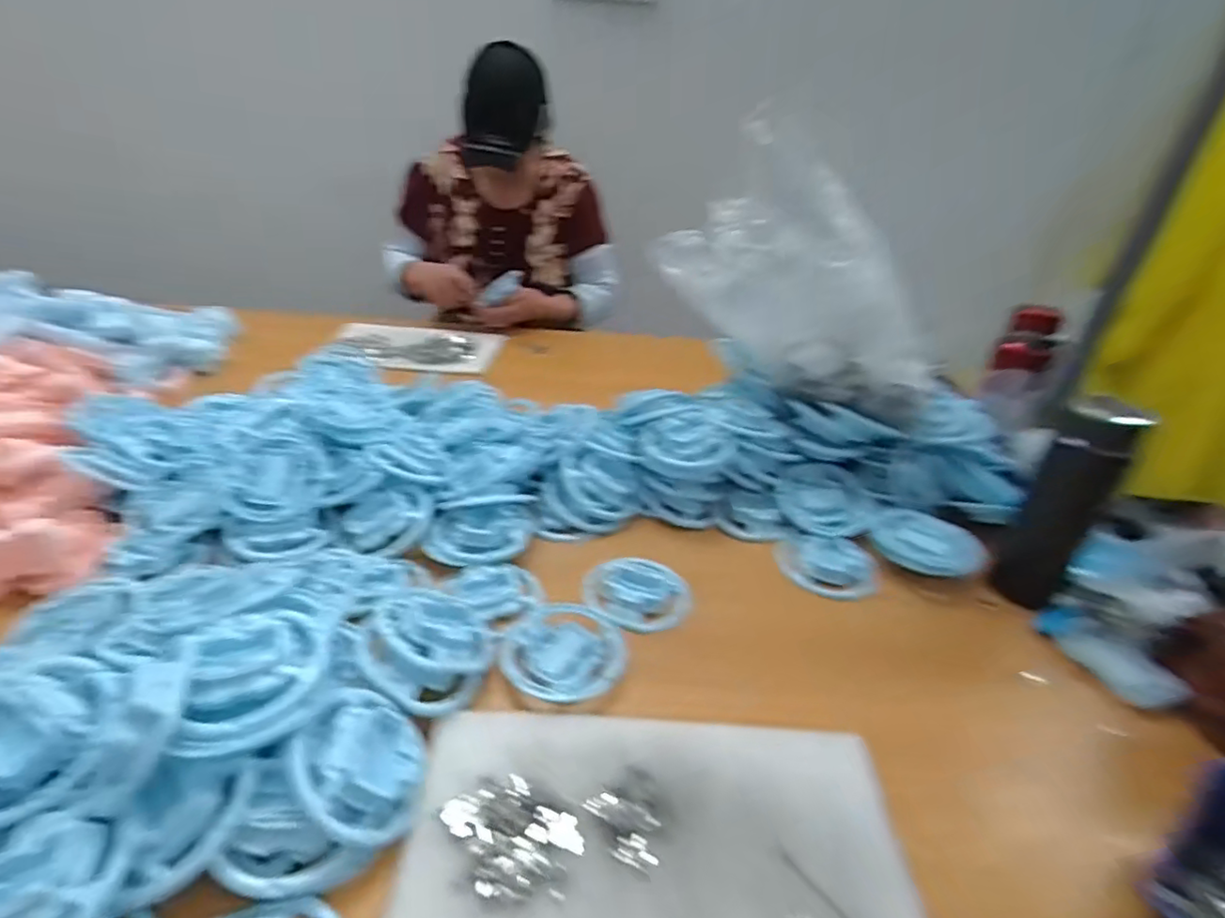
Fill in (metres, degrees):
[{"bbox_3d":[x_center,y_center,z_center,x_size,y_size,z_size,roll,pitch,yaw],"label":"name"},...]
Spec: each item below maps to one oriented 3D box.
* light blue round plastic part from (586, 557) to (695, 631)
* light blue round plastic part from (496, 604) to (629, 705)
[{"bbox_3d":[0.026,0.138,0.626,0.104,0.023,0.079,0,33,-7],"label":"light blue round plastic part"},{"bbox_3d":[-0.043,0.170,0.555,0.107,0.023,0.108,3,32,-2],"label":"light blue round plastic part"}]

